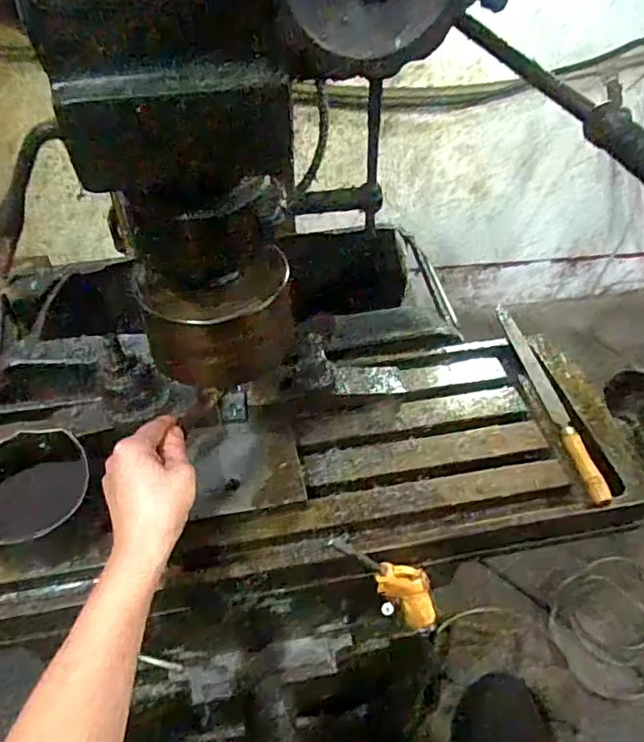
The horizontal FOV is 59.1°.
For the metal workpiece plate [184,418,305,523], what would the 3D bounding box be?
[{"bbox_3d":[-0.072,0.087,0.537,0.098,0.011,0.092,-6,53,-13],"label":"metal workpiece plate"}]

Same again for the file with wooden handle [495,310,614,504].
[{"bbox_3d":[0.246,0.020,0.620,0.022,0.021,0.282,-4,46,-5],"label":"file with wooden handle"}]

